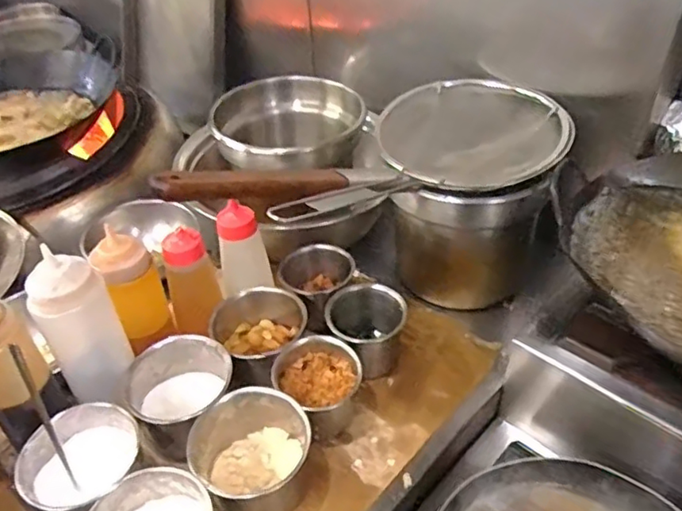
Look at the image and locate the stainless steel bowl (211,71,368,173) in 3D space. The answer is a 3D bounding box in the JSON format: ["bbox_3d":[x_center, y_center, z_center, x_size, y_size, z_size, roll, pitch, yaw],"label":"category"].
[{"bbox_3d":[-0.080,-0.199,0.950,0.231,0.088,0.177,-8,40,-6],"label":"stainless steel bowl"}]

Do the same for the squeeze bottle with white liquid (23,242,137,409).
[{"bbox_3d":[-0.273,0.098,0.663,0.079,0.202,0.076,-25,44,-25],"label":"squeeze bottle with white liquid"}]

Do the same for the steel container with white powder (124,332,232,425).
[{"bbox_3d":[-0.183,0.162,0.714,0.112,0.092,0.120,-2,40,1],"label":"steel container with white powder"}]

